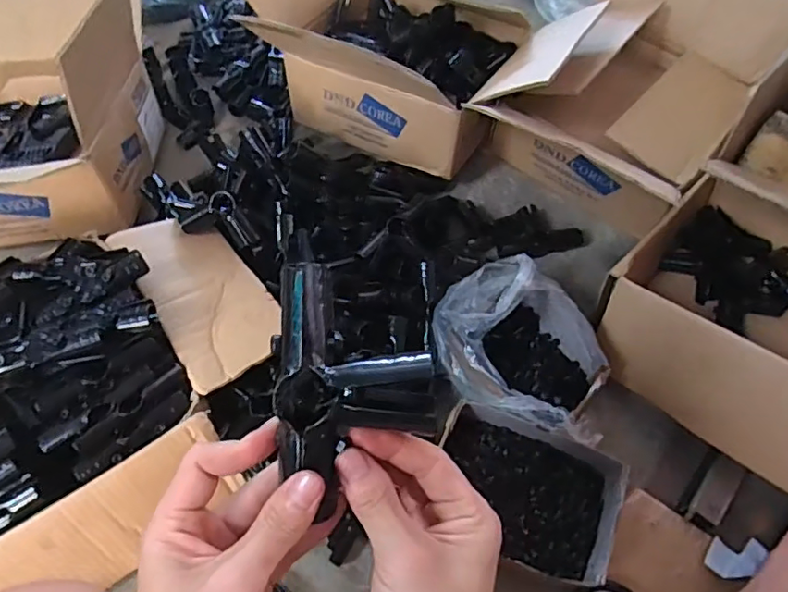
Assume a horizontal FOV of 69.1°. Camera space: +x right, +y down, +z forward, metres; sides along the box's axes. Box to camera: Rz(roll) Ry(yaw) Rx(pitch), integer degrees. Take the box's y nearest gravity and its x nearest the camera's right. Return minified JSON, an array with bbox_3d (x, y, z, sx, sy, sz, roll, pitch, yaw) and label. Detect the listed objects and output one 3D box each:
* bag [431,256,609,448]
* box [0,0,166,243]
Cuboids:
[{"bbox_3d":[0.167,0.078,0.750,0.200,0.131,0.232,-22,64,-13],"label":"bag"},{"bbox_3d":[-0.560,-0.319,0.884,0.356,0.253,0.468,2,61,0],"label":"box"}]

